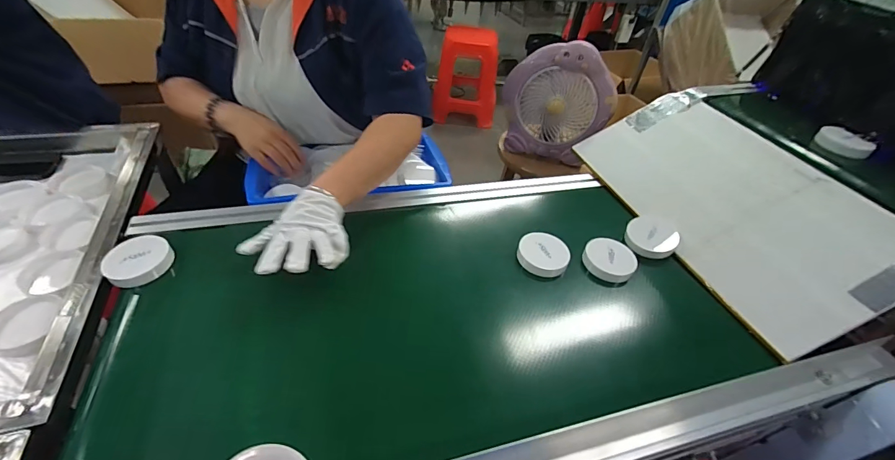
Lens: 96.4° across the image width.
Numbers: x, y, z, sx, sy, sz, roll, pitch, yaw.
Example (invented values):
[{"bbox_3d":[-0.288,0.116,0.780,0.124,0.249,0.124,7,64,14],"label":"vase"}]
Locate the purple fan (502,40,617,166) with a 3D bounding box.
[{"bbox_3d":[0.257,-0.303,0.954,0.252,0.246,0.101,23,45,15],"label":"purple fan"}]

